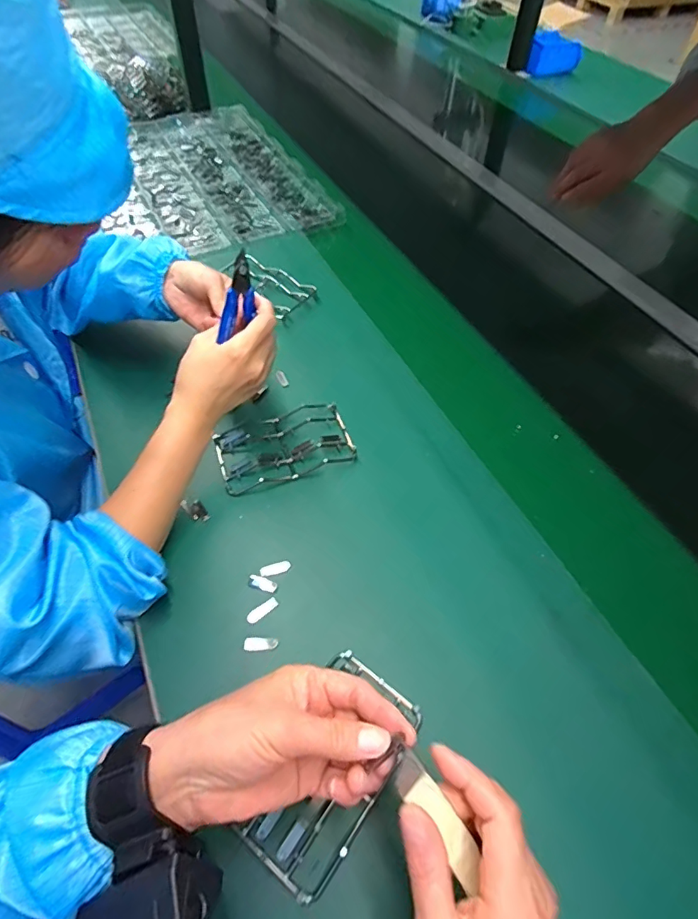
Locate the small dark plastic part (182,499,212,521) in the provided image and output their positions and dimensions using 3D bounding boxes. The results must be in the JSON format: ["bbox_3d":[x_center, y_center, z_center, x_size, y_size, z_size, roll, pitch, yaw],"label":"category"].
[{"bbox_3d":[-0.159,0.052,0.508,0.017,0.005,0.035,-39,64,-25],"label":"small dark plastic part"}]

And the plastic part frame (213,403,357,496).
[{"bbox_3d":[-0.073,-0.014,0.554,0.150,0.017,0.089,-19,57,-15],"label":"plastic part frame"}]

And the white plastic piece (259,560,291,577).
[{"bbox_3d":[-0.072,0.106,0.472,0.029,0.007,0.009,-15,57,-12],"label":"white plastic piece"}]

